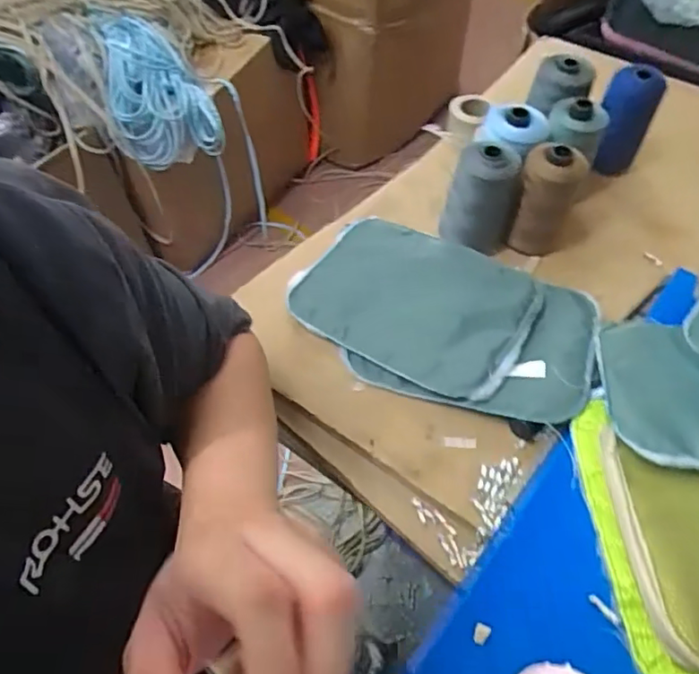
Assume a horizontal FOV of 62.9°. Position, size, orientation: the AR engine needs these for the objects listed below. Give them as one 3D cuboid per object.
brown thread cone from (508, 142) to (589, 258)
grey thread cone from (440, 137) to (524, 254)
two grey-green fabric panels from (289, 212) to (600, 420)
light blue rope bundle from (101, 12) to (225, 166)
[{"bbox_3d":[0.207,-0.141,0.609,0.057,0.113,0.060,17,59,13],"label":"brown thread cone"},{"bbox_3d":[0.143,-0.158,0.621,0.076,0.125,0.060,5,57,6],"label":"grey thread cone"},{"bbox_3d":[0.092,-0.025,0.574,0.295,0.023,0.184,23,61,17],"label":"two grey-green fabric panels"},{"bbox_3d":[-0.415,-0.549,1.261,0.217,0.204,0.283,-12,57,-6],"label":"light blue rope bundle"}]

